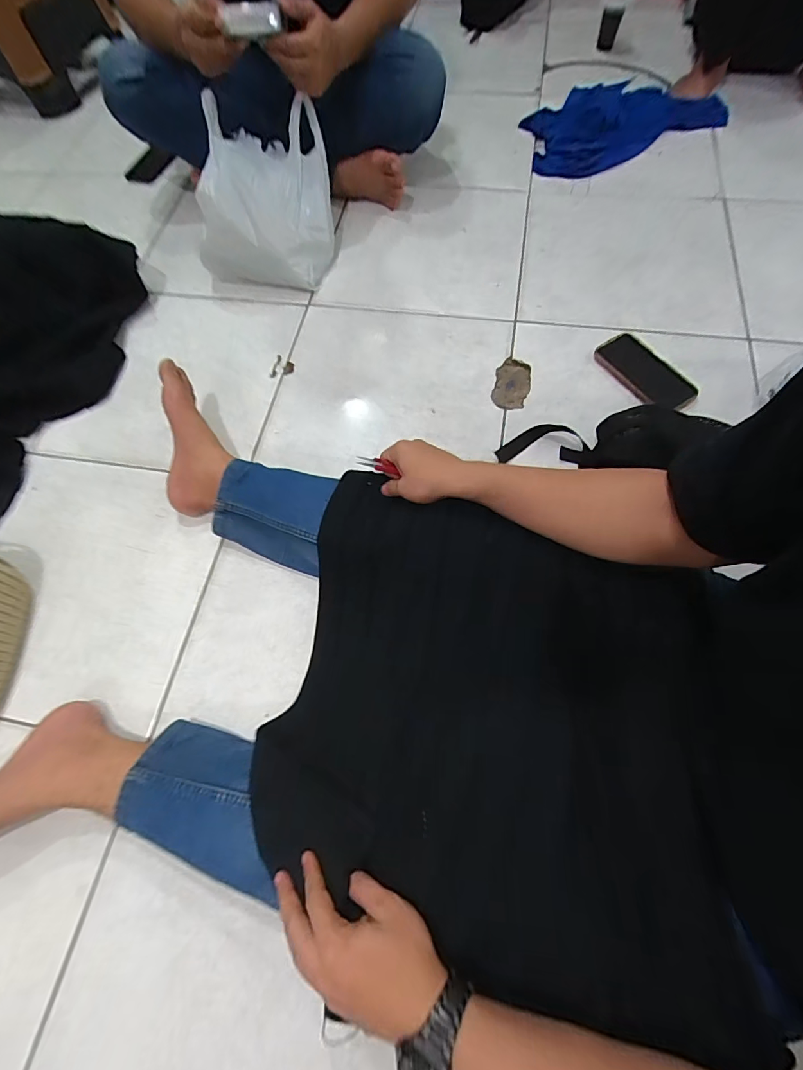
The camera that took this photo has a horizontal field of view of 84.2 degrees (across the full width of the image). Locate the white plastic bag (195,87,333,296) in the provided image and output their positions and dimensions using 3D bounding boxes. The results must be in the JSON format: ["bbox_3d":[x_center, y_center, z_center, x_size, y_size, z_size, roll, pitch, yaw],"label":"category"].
[{"bbox_3d":[-0.254,-0.634,0.857,0.237,0.190,0.254,3,66,4],"label":"white plastic bag"}]

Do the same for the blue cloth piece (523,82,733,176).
[{"bbox_3d":[0.488,-0.962,1.028,0.457,0.029,0.282,-24,67,-8],"label":"blue cloth piece"}]

